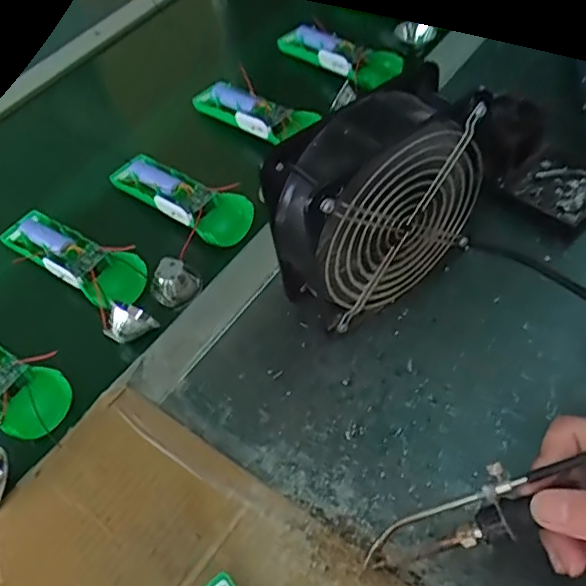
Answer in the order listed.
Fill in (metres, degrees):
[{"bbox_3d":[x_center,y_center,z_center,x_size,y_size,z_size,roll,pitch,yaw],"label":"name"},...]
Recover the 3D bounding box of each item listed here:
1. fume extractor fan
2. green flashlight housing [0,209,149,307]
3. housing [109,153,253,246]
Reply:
[{"bbox_3d":[0.055,-0.045,0.385,0.122,0.165,0.066,-26,52,-11],"label":"fume extractor fan"},{"bbox_3d":[-0.180,-0.031,0.498,0.136,0.026,0.045,26,60,27],"label":"green flashlight housing"},{"bbox_3d":[-0.096,-0.085,0.524,0.139,0.037,0.046,28,61,28],"label":"housing"}]

